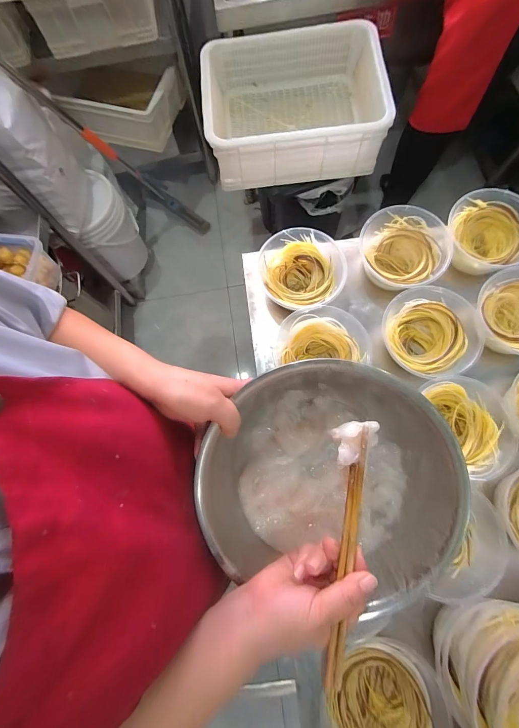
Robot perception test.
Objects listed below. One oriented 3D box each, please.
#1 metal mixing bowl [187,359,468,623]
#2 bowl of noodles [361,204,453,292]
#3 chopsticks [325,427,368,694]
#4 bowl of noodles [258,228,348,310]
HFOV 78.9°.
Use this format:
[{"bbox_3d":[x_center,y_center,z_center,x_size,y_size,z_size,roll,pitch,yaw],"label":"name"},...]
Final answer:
[{"bbox_3d":[0.073,0.130,0.366,0.254,0.144,0.229,2,76,2],"label":"metal mixing bowl"},{"bbox_3d":[0.294,-0.216,0.630,0.160,0.081,0.157,0,76,2],"label":"bowl of noodles"},{"bbox_3d":[0.084,0.178,0.298,0.013,0.012,0.229,9,84,4],"label":"chopsticks"},{"bbox_3d":[0.082,-0.178,0.624,0.162,0.066,0.164,0,76,2],"label":"bowl of noodles"}]

